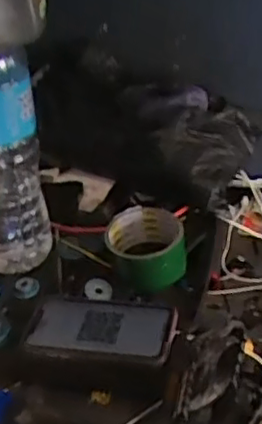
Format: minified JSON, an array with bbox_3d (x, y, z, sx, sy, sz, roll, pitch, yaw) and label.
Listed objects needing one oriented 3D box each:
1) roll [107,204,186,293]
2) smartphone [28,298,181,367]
[{"bbox_3d":[0.018,0.040,0.750,0.087,0.056,0.090,-1,38,1],"label":"roll"},{"bbox_3d":[-0.030,0.119,0.691,0.152,0.008,0.076,1,38,15],"label":"smartphone"}]

